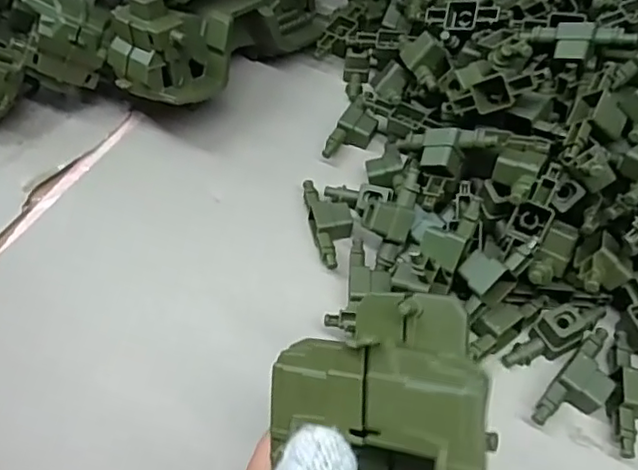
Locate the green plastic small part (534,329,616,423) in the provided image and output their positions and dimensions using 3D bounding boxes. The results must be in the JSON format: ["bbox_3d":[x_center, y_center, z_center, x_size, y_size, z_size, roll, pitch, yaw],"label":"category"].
[{"bbox_3d":[0.141,0.080,0.325,0.025,0.018,0.066,37,65,24],"label":"green plastic small part"}]

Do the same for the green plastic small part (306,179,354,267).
[{"bbox_3d":[0.008,-0.009,0.391,0.027,0.018,0.067,-8,56,-3],"label":"green plastic small part"}]

